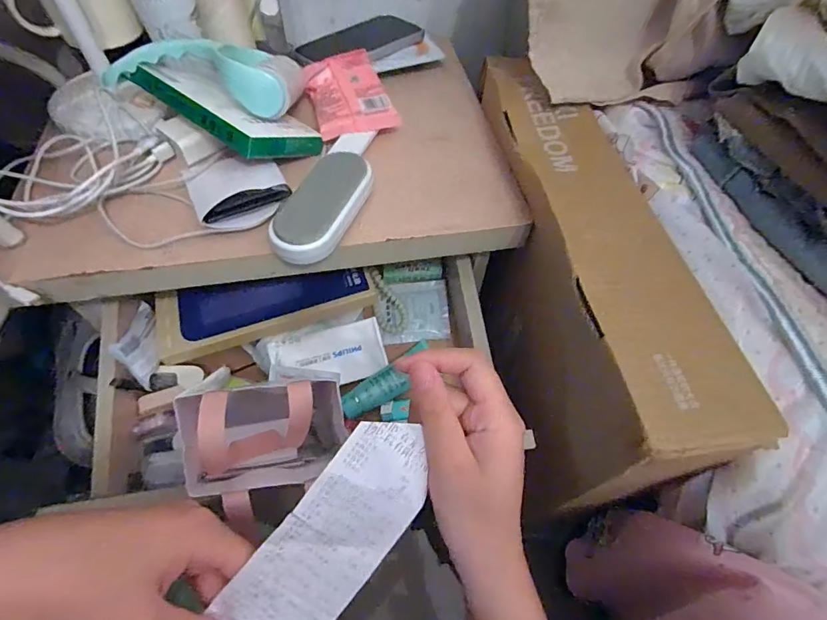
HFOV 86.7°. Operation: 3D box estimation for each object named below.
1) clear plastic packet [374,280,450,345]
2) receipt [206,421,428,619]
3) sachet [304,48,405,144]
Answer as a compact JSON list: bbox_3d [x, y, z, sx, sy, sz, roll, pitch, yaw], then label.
[{"bbox_3d":[-0.001,0.002,0.513,0.084,0.006,0.073,-5,70,-4],"label":"clear plastic packet"},{"bbox_3d":[-0.055,0.137,0.232,0.053,0.011,0.175,40,85,-8],"label":"receipt"},{"bbox_3d":[-0.066,-0.219,0.443,0.074,0.015,0.103,-17,68,-8],"label":"sachet"}]

